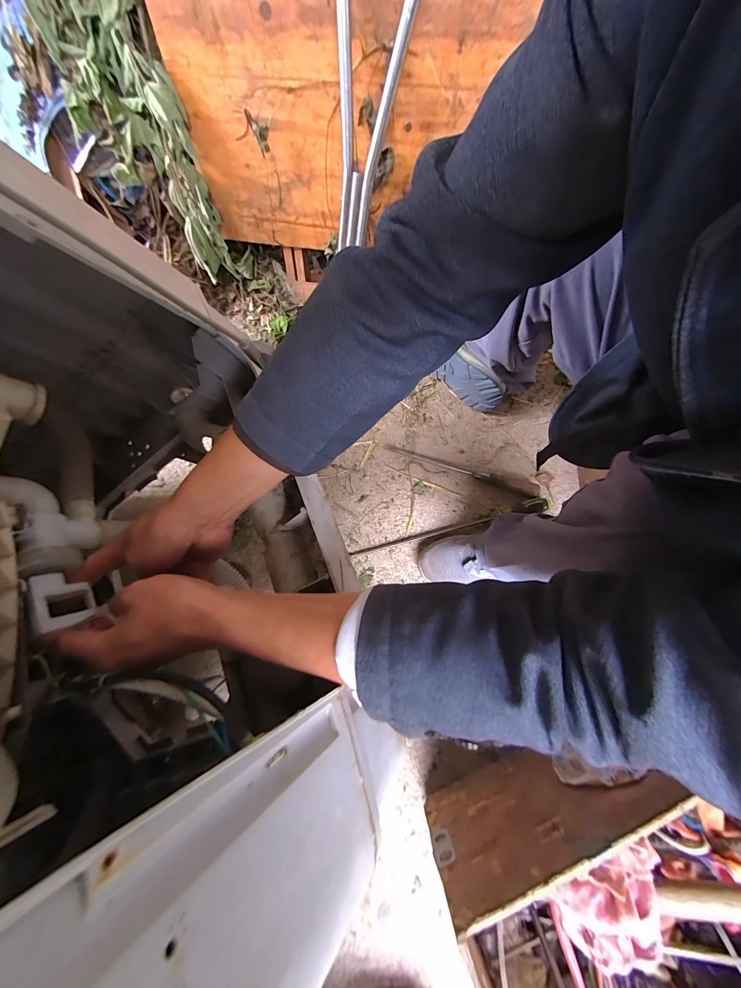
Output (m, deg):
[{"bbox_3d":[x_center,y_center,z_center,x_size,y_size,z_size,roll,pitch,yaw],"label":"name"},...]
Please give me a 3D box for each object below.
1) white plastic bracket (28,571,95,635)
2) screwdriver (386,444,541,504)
[{"bbox_3d":[-0.278,0.097,0.293,0.018,0.040,0.052,-45,70,30],"label":"white plastic bracket"},{"bbox_3d":[0.183,-0.053,0.659,0.305,0.030,0.042,23,72,9],"label":"screwdriver"}]

